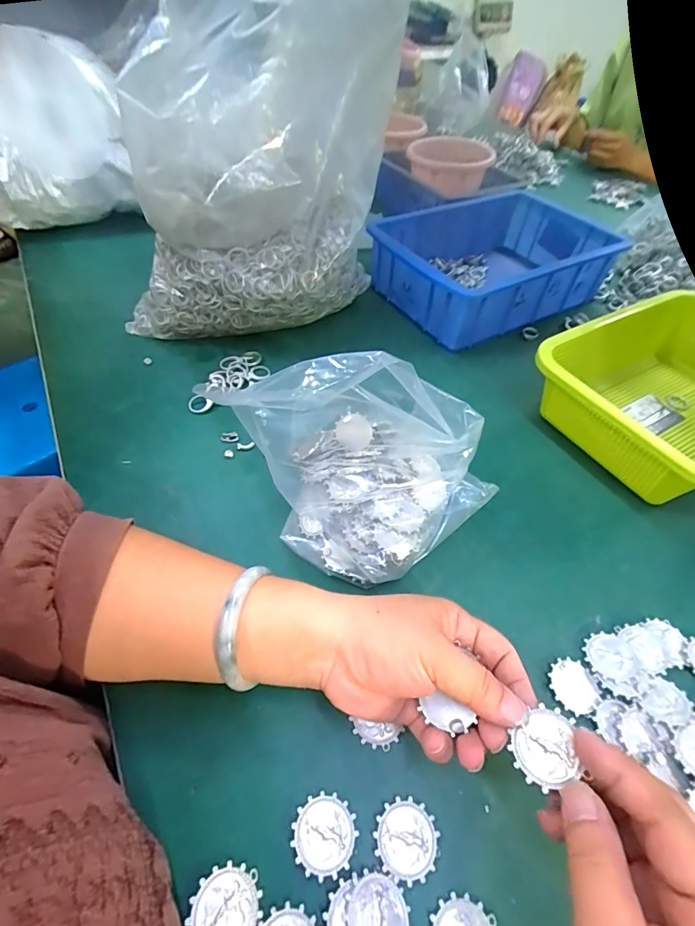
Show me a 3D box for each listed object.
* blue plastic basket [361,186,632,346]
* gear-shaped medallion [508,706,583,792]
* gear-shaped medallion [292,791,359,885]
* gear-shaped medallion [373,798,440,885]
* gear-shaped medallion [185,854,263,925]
[{"bbox_3d":[0.193,-0.274,0.577,0.285,0.078,0.200,-24,56,-21],"label":"blue plastic basket"},{"bbox_3d":[0.094,0.136,0.199,0.031,0.004,0.028,-29,43,5],"label":"gear-shaped medallion"},{"bbox_3d":[-0.012,0.199,0.225,0.032,0.005,0.031,20,53,14],"label":"gear-shaped medallion"},{"bbox_3d":[0.032,0.201,0.225,0.033,0.004,0.033,1,51,-1],"label":"gear-shaped medallion"},{"bbox_3d":[-0.059,0.219,0.205,0.033,0.004,0.033,-16,53,-15],"label":"gear-shaped medallion"}]

